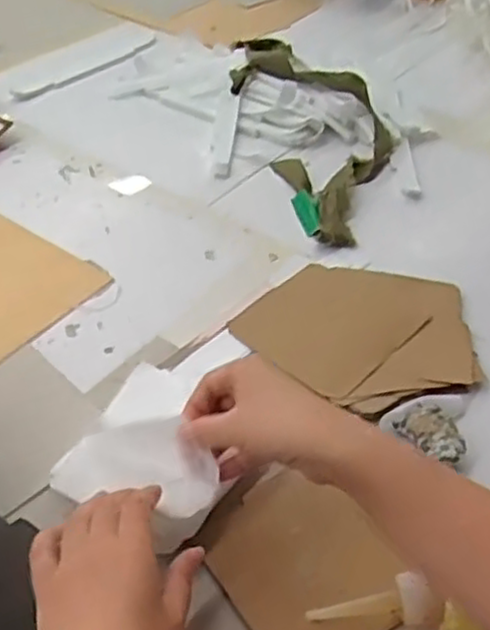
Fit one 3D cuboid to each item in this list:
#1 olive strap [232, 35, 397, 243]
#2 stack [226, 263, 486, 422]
[{"bbox_3d":[0.080,-0.249,0.897,0.154,0.044,0.459,-12,46,-14],"label":"olive strap"},{"bbox_3d":[0.113,0.011,0.658,0.190,0.013,0.177,35,53,29],"label":"stack"}]

